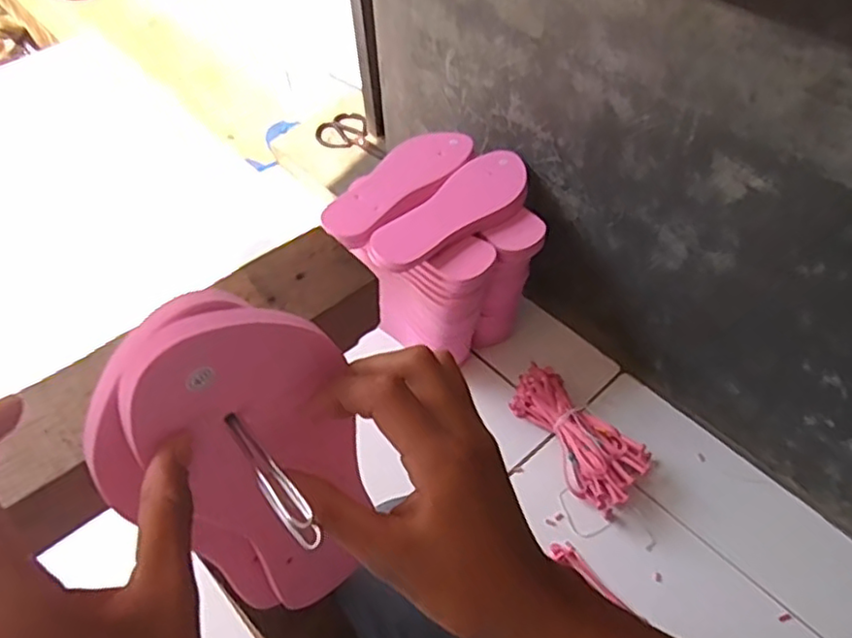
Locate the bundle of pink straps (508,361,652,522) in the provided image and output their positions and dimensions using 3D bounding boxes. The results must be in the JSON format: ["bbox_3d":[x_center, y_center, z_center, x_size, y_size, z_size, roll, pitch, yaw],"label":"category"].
[{"bbox_3d":[0.206,0.151,0.864,0.102,0.058,0.215,-25,54,-16],"label":"bundle of pink straps"}]

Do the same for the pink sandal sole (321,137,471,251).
[{"bbox_3d":[-0.042,-0.184,0.874,0.099,0.013,0.249,30,59,25],"label":"pink sandal sole"}]

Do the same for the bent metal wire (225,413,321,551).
[{"bbox_3d":[-0.061,0.062,0.253,0.011,0.007,0.070,-31,49,-20],"label":"bent metal wire"}]

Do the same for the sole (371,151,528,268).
[{"bbox_3d":[0.036,-0.145,0.841,0.245,0.011,0.090,-39,58,-24],"label":"sole"}]

